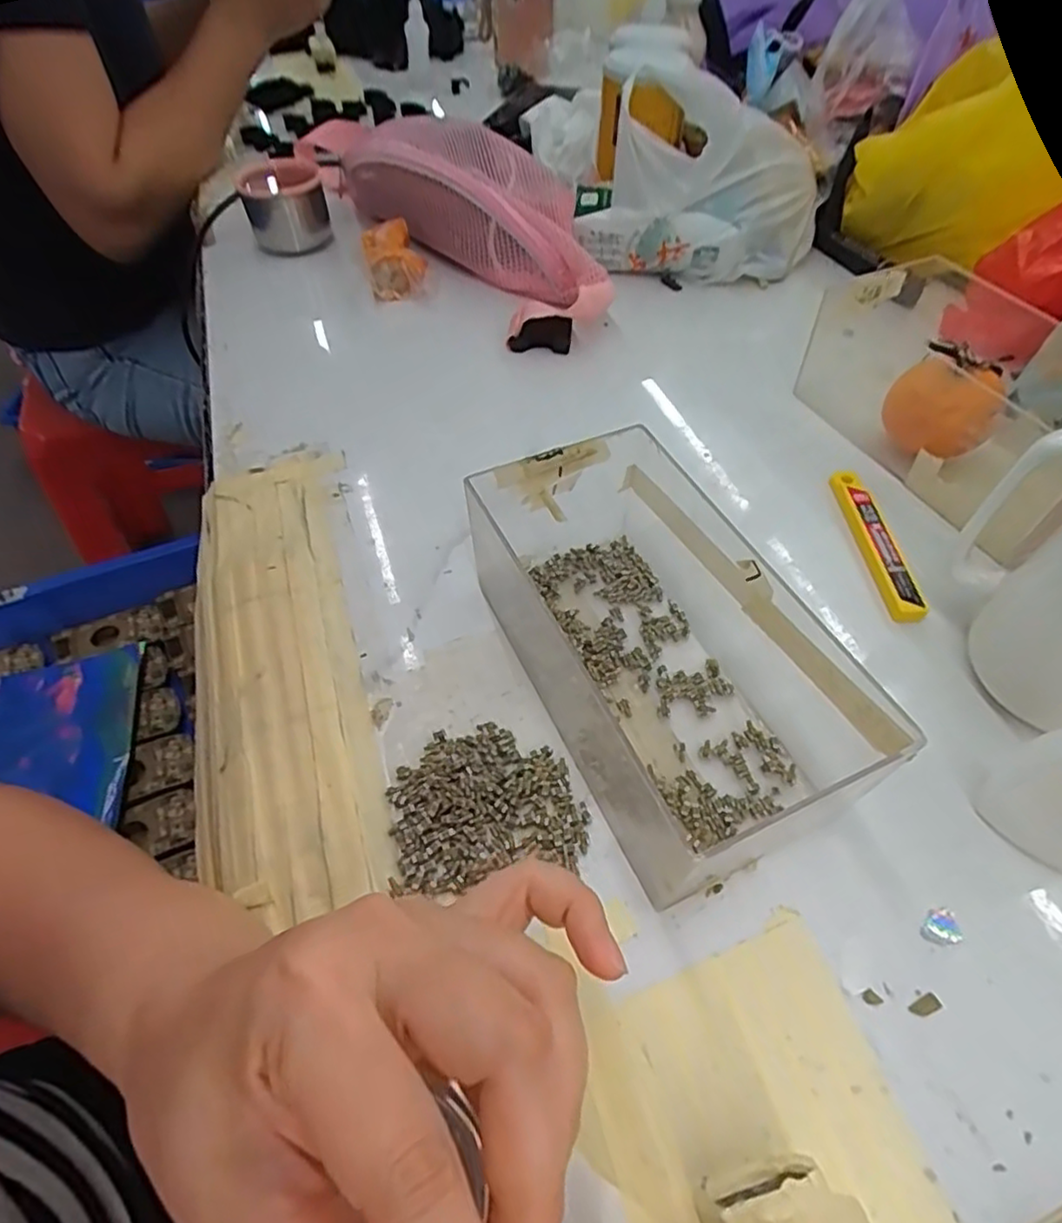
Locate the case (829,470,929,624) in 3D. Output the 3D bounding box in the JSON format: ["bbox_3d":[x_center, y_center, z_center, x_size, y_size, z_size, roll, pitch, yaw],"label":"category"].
[{"bbox_3d":[0.182,-0.038,0.351,0.019,0.011,0.102,-3,53,-2],"label":"case"}]

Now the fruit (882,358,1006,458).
[{"bbox_3d":[0.230,-0.108,0.374,0.055,0.050,0.045,16,54,12],"label":"fruit"}]

